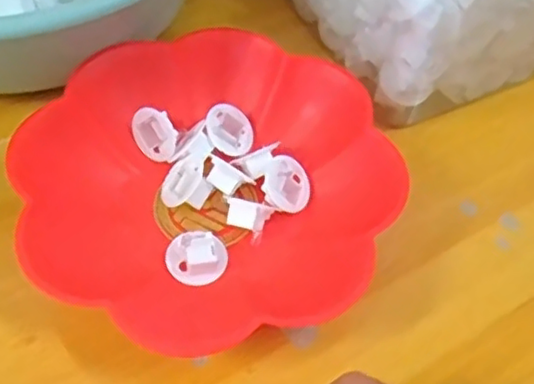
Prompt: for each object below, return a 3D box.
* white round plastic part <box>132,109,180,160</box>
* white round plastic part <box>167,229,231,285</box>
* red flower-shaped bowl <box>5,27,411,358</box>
[{"bbox_3d":[-0.066,-0.035,0.386,0.032,0.028,0.011,61,36,-11],"label":"white round plastic part"},{"bbox_3d":[-0.038,0.033,0.348,0.031,0.015,0.031,3,55,-4],"label":"white round plastic part"},{"bbox_3d":[-0.032,-0.002,0.359,0.192,0.051,0.191,3,55,-4],"label":"red flower-shaped bowl"}]

